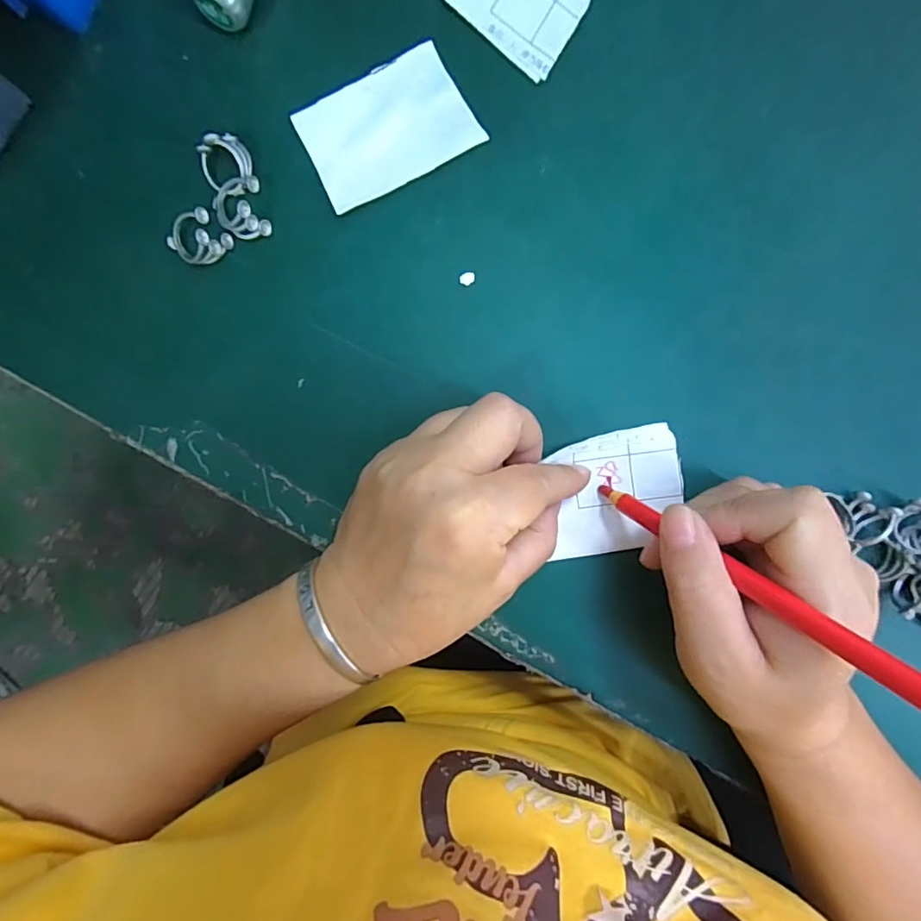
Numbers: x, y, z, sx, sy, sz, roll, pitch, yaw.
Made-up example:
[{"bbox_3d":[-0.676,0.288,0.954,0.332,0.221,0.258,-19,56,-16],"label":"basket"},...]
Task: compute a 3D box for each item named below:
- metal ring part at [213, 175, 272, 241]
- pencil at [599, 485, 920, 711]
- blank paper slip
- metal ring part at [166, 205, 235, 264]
[{"bbox_3d":[-0.096,-0.110,0.220,0.021,0.015,0.025,-9,93,-1],"label":"metal ring part"},{"bbox_3d":[0.105,0.046,0.170,0.005,0.167,0.009,36,92,-38],"label":"pencil"},{"bbox_3d":[-0.032,-0.146,0.225,0.071,0.004,0.050,-30,93,0],"label":"blank paper slip"},{"bbox_3d":[-0.114,-0.096,0.220,0.022,0.015,0.021,-43,93,1],"label":"metal ring part"}]

